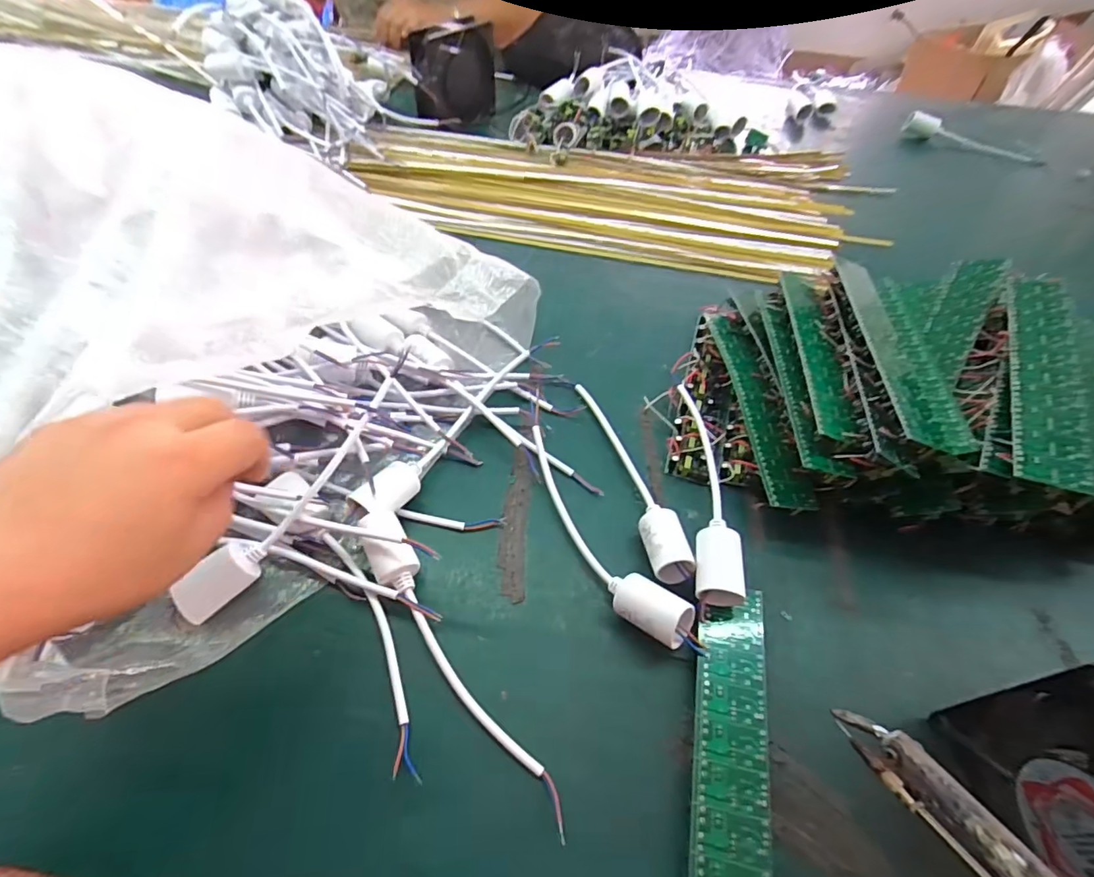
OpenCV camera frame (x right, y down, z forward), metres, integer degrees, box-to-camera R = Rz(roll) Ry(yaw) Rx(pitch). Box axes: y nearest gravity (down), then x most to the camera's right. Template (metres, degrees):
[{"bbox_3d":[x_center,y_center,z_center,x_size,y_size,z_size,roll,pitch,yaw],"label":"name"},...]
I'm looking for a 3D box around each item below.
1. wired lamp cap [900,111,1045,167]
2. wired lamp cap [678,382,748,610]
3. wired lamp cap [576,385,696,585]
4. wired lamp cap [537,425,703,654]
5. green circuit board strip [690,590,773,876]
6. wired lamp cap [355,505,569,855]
[{"bbox_3d":[0.666,-0.470,0.819,0.201,0.031,0.045,21,53,11],"label":"wired lamp cap"},{"bbox_3d":[0.117,0.034,0.390,0.028,0.035,0.187,8,52,1],"label":"wired lamp cap"},{"bbox_3d":[0.064,0.021,0.393,0.028,0.030,0.182,-8,53,-12],"label":"wired lamp cap"},{"bbox_3d":[0.033,0.065,0.357,0.032,0.038,0.185,-24,58,-22],"label":"wired lamp cap"},{"bbox_3d":[0.098,0.178,0.279,0.038,0.004,0.195,9,52,9],"label":"green circuit board strip"},{"bbox_3d":[-0.057,0.127,0.307,0.028,0.028,0.207,-27,59,-24],"label":"wired lamp cap"}]

